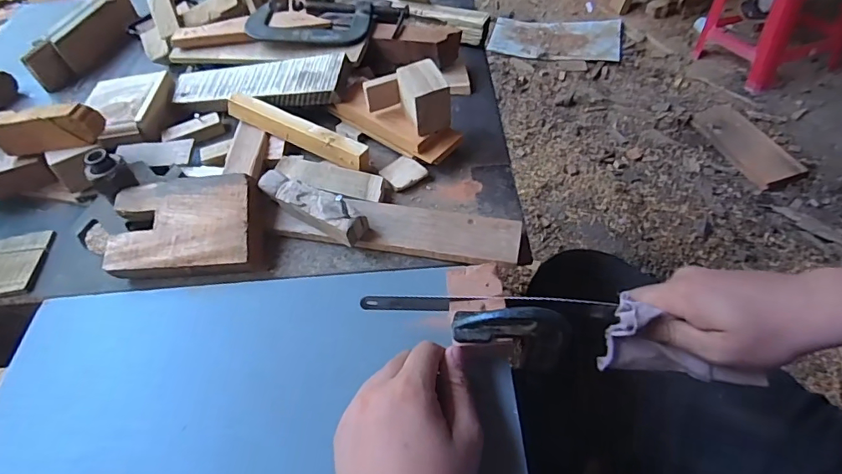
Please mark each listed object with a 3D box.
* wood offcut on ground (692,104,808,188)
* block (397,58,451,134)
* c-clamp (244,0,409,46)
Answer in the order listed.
[{"bbox_3d":[1.015,-0.299,1.536,0.155,0.034,0.371,-15,49,-8],"label":"wood offcut on ground"},{"bbox_3d":[0.003,-0.138,0.482,0.041,0.051,0.053,-20,50,-12],"label":"block"},{"bbox_3d":[-0.117,-0.266,0.597,0.188,0.022,0.080,1,49,5],"label":"c-clamp"}]

